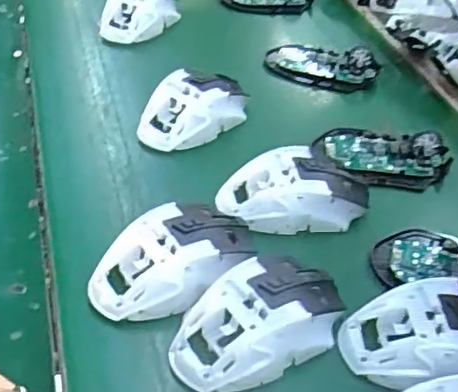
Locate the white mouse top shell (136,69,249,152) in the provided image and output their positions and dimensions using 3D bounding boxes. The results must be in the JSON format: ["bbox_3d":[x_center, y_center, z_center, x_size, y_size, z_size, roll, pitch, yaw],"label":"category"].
[{"bbox_3d":[-0.030,-0.079,0.539,0.065,0.038,0.111,32,49,24],"label":"white mouse top shell"}]

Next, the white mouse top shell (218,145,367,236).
[{"bbox_3d":[0.049,-0.005,0.465,0.112,0.034,0.059,0,44,-7],"label":"white mouse top shell"}]

